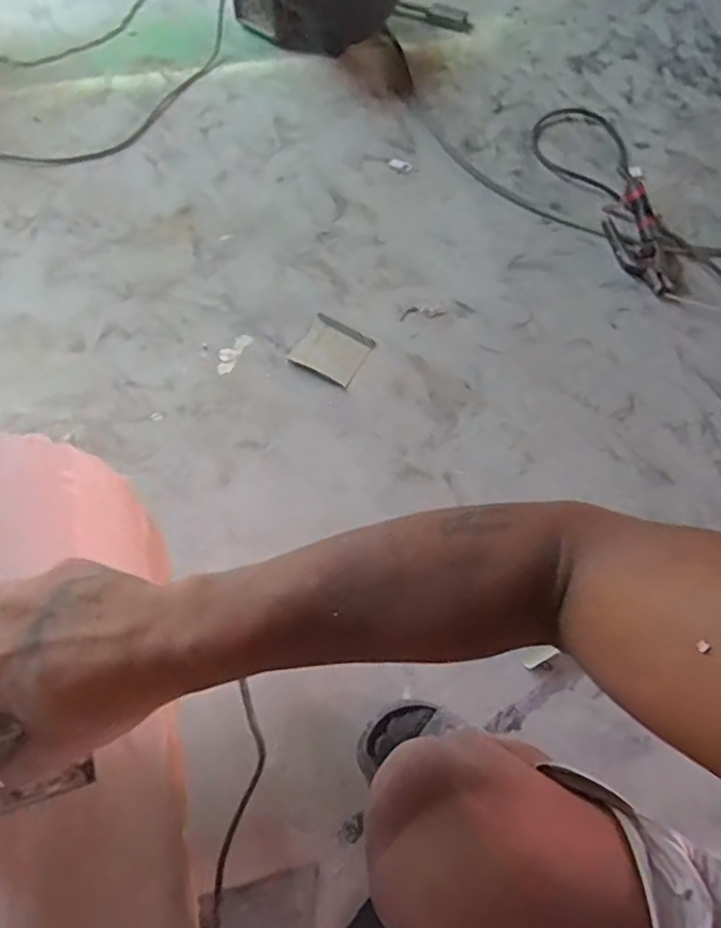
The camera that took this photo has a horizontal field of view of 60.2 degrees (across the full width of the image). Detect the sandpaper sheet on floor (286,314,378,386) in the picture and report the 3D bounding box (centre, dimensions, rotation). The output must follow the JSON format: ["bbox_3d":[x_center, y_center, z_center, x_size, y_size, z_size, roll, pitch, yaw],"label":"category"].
[{"bbox_3d":[-0.048,-0.200,1.080,0.116,0.010,0.118,28,65,11],"label":"sandpaper sheet on floor"}]

